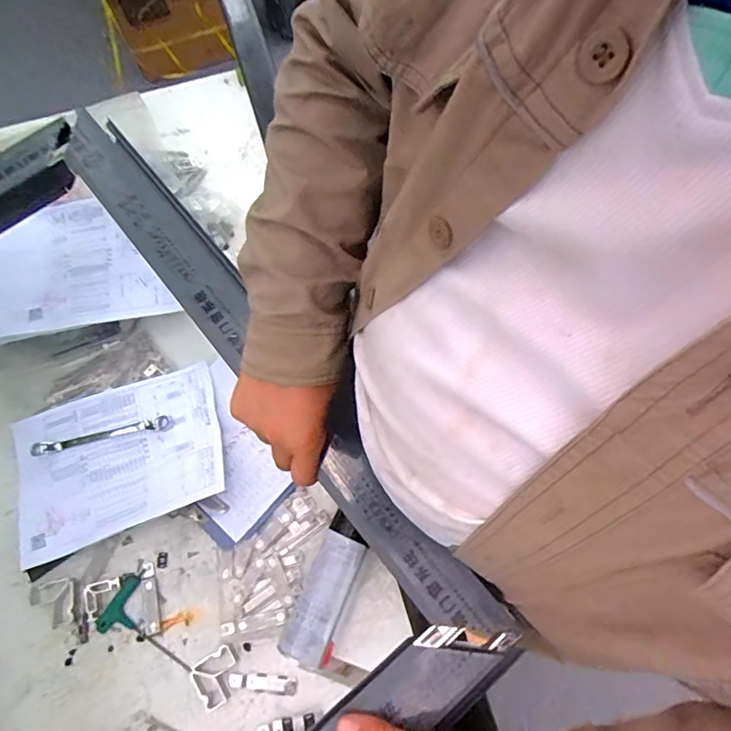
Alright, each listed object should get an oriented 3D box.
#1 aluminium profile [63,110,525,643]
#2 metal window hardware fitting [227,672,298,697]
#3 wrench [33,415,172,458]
[{"bbox_3d":[-0.110,-0.023,0.496,0.063,0.048,0.669,-37,74,-11],"label":"aluminium profile"},{"bbox_3d":[-0.130,0.401,0.650,0.085,0.004,0.021,6,71,3],"label":"metal window hardware fitting"},{"bbox_3d":[-0.372,0.099,0.721,0.185,0.012,0.018,-14,71,-4],"label":"wrench"}]

